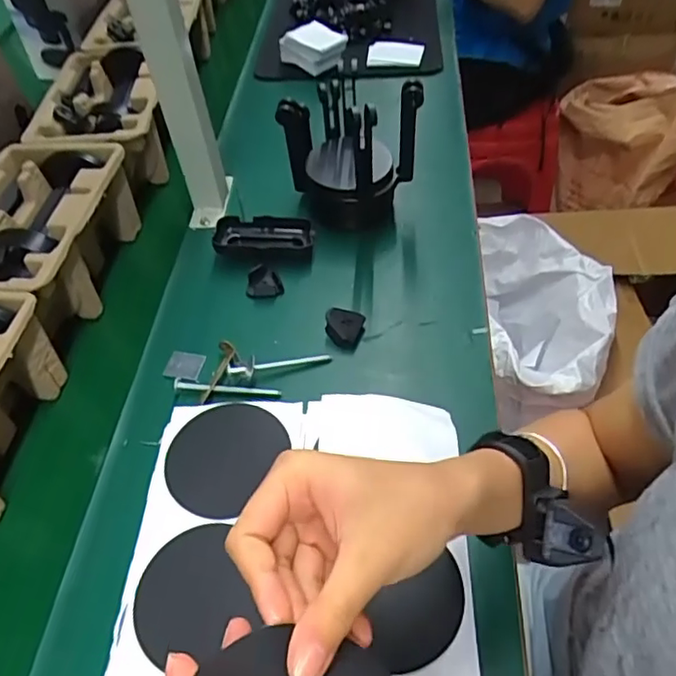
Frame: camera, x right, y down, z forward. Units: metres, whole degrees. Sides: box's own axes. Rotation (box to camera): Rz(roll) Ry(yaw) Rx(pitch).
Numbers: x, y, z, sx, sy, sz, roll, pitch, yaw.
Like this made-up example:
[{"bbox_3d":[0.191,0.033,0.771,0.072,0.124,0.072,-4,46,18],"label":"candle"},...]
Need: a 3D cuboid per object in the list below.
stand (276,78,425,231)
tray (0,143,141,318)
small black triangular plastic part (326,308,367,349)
[{"bbox_3d":[0.007,-0.198,0.642,0.127,0.160,0.104,30,54,27],"label":"stand"},{"bbox_3d":[-0.320,-0.101,0.619,0.149,0.097,0.216,4,46,6],"label":"tray"},{"bbox_3d":[0.008,-0.011,0.576,0.038,0.028,0.031,-4,46,-2],"label":"small black triangular plastic part"}]

